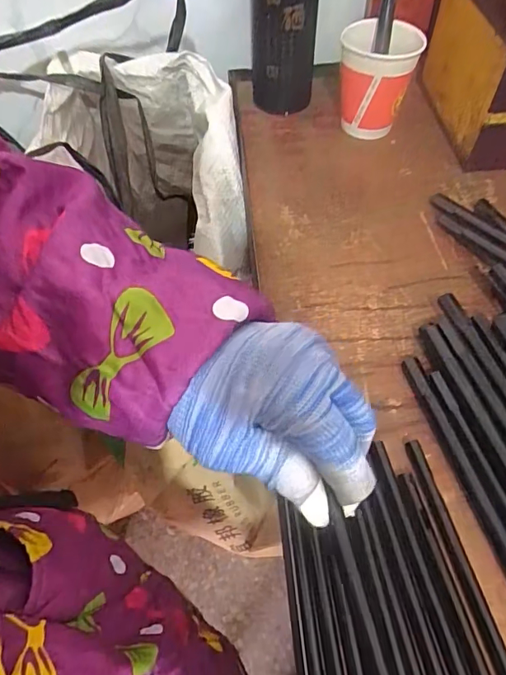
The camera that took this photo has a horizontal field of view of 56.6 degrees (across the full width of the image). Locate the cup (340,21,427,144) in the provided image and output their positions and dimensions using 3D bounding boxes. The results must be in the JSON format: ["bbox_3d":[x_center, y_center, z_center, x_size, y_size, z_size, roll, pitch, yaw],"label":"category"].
[{"bbox_3d":[0.121,-0.255,0.467,0.074,0.086,0.068,7,55,7],"label":"cup"}]

